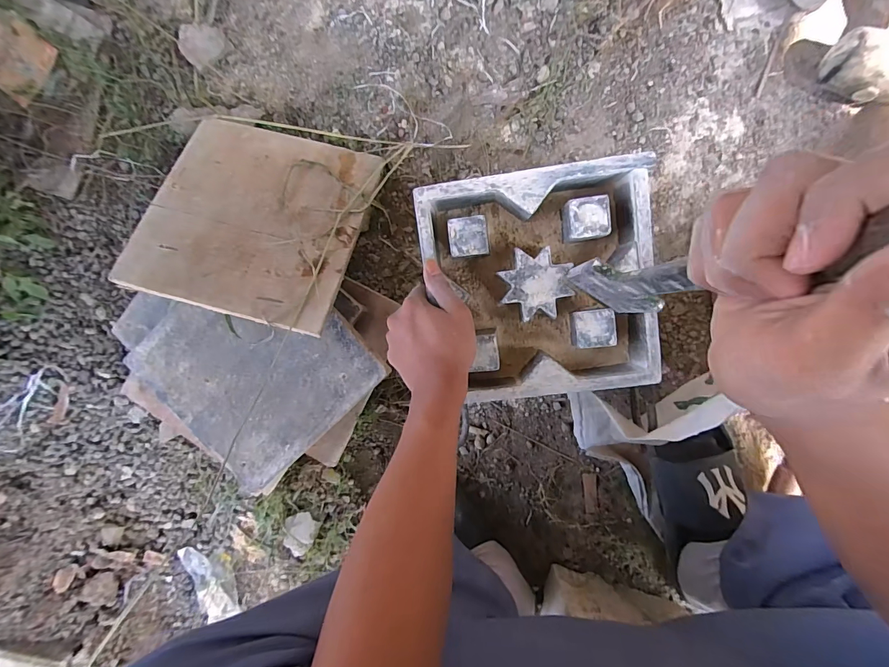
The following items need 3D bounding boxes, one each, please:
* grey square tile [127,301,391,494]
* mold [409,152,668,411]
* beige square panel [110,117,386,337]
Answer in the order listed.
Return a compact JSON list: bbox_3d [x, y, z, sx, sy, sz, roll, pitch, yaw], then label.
[{"bbox_3d":[-0.240,0.043,0.499,0.247,0.015,0.242,-42,92,8],"label":"grey square tile"},{"bbox_3d":[0.101,-0.052,0.427,0.223,0.063,0.224,-7,96,6],"label":"mold"},{"bbox_3d":[-0.224,-0.141,0.475,0.239,0.010,0.246,15,70,0],"label":"beige square panel"}]

